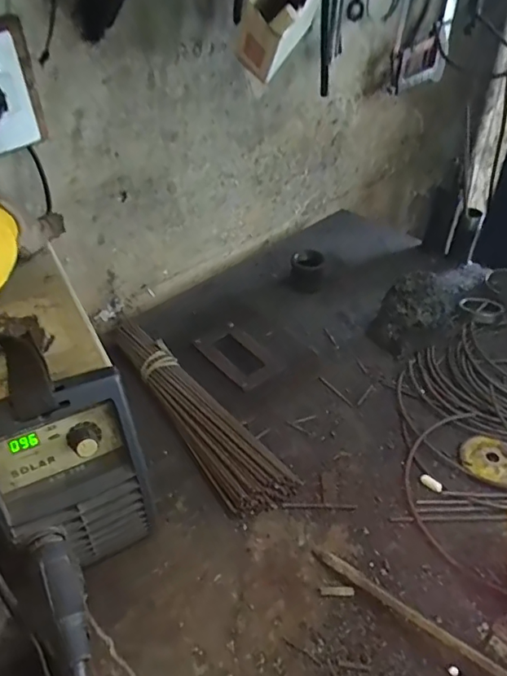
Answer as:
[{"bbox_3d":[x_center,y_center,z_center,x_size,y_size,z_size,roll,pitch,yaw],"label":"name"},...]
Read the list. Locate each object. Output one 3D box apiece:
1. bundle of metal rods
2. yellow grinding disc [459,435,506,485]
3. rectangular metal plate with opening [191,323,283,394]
[{"bbox_3d":[-0.086,0.088,0.696,0.085,0.045,0.362,-26,46,-27],"label":"bundle of metal rods"},{"bbox_3d":[0.300,0.151,0.651,0.071,0.005,0.064,22,45,25],"label":"yellow grinding disc"},{"bbox_3d":[-0.023,0.025,0.780,0.084,0.007,0.126,-29,55,-36],"label":"rectangular metal plate with opening"}]

